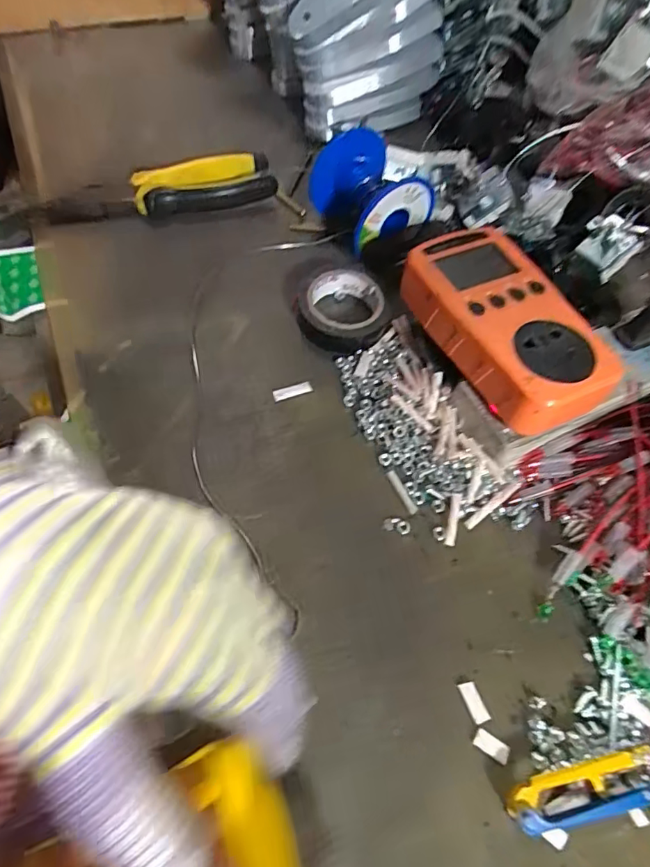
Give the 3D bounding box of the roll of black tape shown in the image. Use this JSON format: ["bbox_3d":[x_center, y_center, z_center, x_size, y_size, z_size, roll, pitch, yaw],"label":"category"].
[{"bbox_3d":[0.012,-0.085,0.337,0.061,0.018,0.060,2,60,-3],"label":"roll of black tape"}]

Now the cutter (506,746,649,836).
[{"bbox_3d":[0.112,0.152,0.215,0.067,0.013,0.021,-9,62,-9],"label":"cutter"}]

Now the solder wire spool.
[{"bbox_3d":[0.033,-0.172,0.364,0.061,0.058,0.074,-23,65,-16],"label":"solder wire spool"}]

